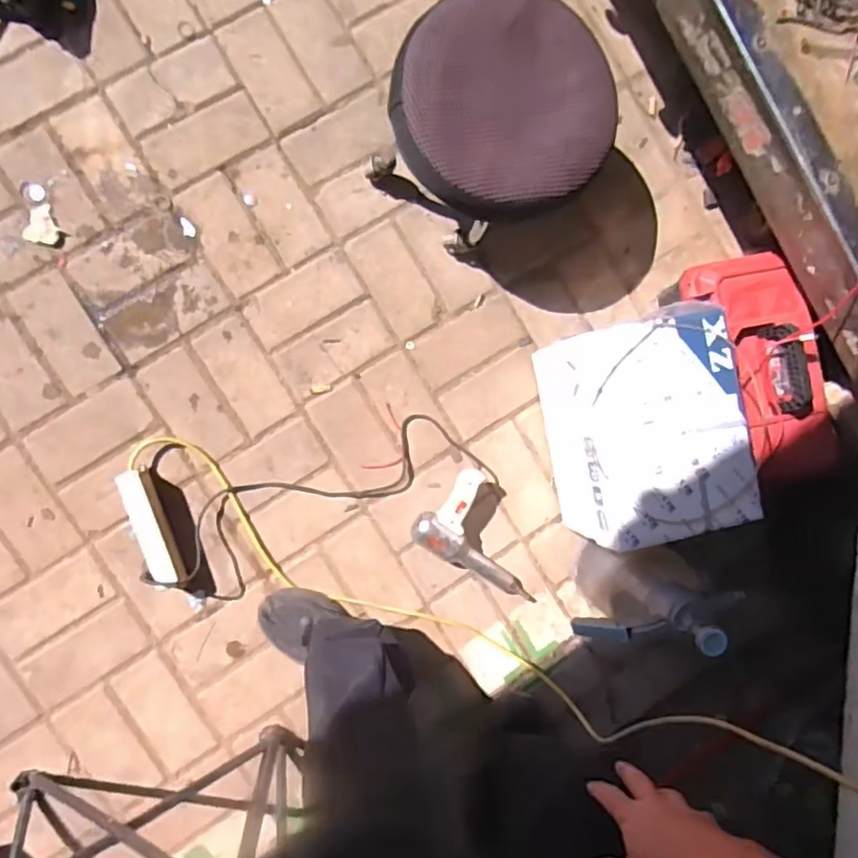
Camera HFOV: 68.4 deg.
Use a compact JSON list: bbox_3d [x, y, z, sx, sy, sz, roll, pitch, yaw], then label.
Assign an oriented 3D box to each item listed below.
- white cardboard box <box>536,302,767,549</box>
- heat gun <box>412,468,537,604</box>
[{"bbox_3d":[0.320,0.000,0.979,0.215,0.229,0.303,-11,91,-9],"label":"white cardboard box"},{"bbox_3d":[0.105,0.180,1.069,0.262,0.062,0.153,28,86,-8],"label":"heat gun"}]

